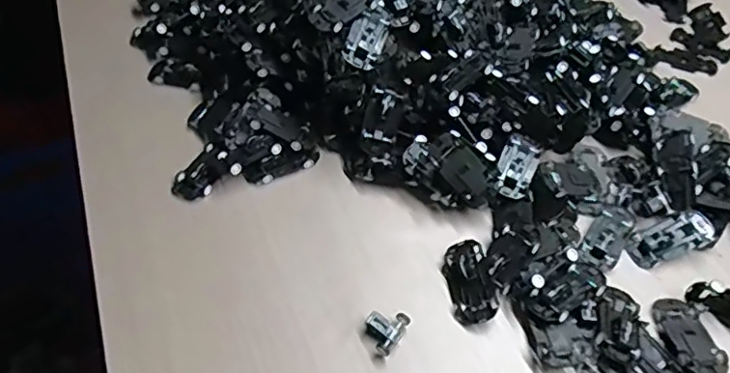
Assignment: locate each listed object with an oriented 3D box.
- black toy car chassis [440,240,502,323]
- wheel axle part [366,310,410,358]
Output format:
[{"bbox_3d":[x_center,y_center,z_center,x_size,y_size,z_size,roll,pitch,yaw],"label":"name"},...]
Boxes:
[{"bbox_3d":[0.081,0.073,0.436,0.032,0.020,0.063,-7,53,-8],"label":"black toy car chassis"},{"bbox_3d":[0.014,0.103,0.413,0.025,0.016,0.032,33,57,21],"label":"wheel axle part"}]

